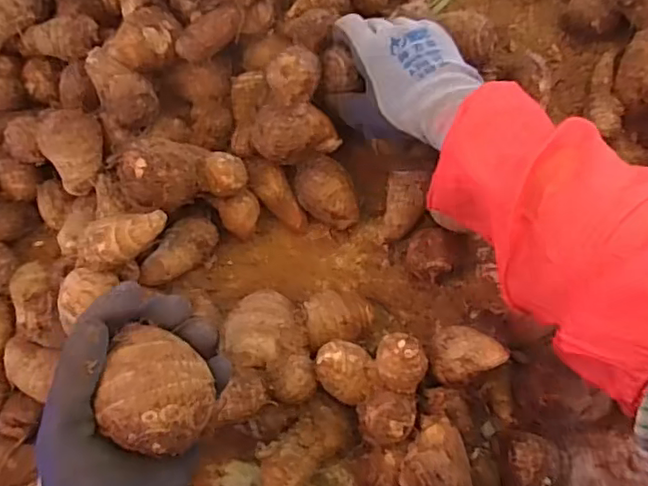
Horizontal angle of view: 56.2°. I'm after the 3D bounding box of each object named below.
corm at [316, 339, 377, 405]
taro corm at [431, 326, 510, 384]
[{"bbox_3d":[0.015,0.089,0.423,0.035,0.028,0.043,-42,76,-13],"label":"corm"},{"bbox_3d":[0.100,0.074,0.401,0.051,0.029,0.034,-22,51,37],"label":"taro corm"}]

